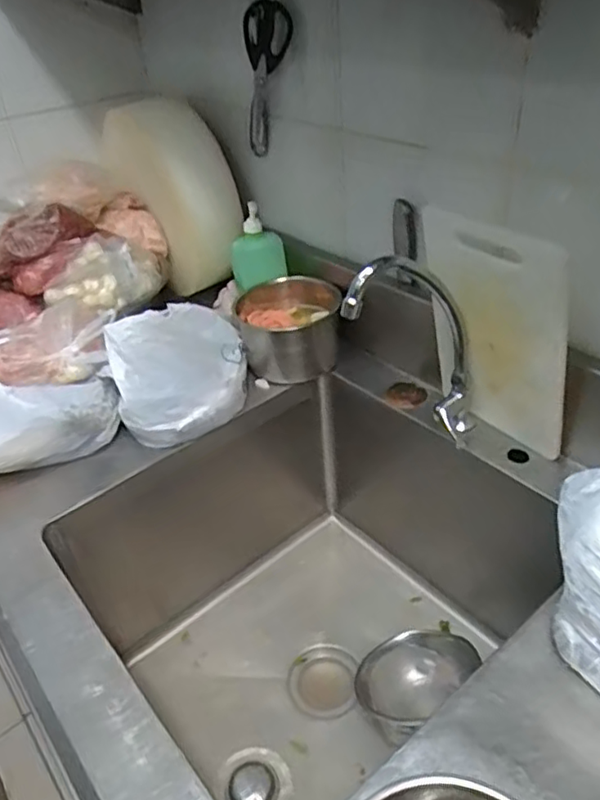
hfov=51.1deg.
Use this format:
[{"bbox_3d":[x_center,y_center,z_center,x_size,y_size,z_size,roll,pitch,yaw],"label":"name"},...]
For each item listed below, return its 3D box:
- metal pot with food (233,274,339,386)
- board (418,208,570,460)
[{"bbox_3d":[-0.018,-0.114,1.067,0.170,0.114,0.151,-7,36,-2],"label":"metal pot with food"},{"bbox_3d":[0.244,-0.075,0.799,0.026,0.330,0.192,-39,45,-23],"label":"board"}]

